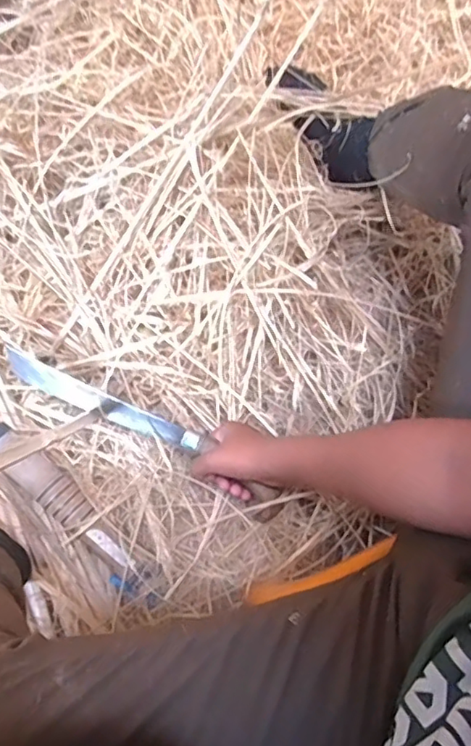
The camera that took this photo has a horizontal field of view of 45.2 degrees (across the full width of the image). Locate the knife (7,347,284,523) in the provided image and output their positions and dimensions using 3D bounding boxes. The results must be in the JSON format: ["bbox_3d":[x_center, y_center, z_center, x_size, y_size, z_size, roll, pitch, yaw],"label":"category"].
[{"bbox_3d":[-0.119,0.068,0.696,0.389,0.032,0.049,26,74,11],"label":"knife"}]

